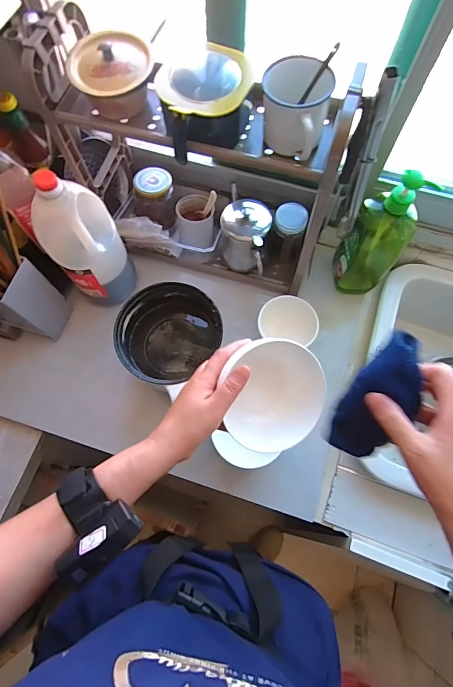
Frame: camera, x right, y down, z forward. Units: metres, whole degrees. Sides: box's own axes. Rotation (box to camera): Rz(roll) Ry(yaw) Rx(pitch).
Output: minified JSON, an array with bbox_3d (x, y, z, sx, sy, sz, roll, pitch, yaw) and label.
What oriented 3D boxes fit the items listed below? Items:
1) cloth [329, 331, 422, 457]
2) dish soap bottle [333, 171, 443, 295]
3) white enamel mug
[{"bbox_3d":[0.142,0.055,0.341,0.050,0.129,0.037,26,29,9],"label":"cloth"},{"bbox_3d":[0.263,-0.181,0.629,0.100,0.259,0.071,22,72,7],"label":"dish soap bottle"},{"bbox_3d":[0.082,-0.284,0.454,0.081,0.076,0.094,16,71,5],"label":"white enamel mug"}]

